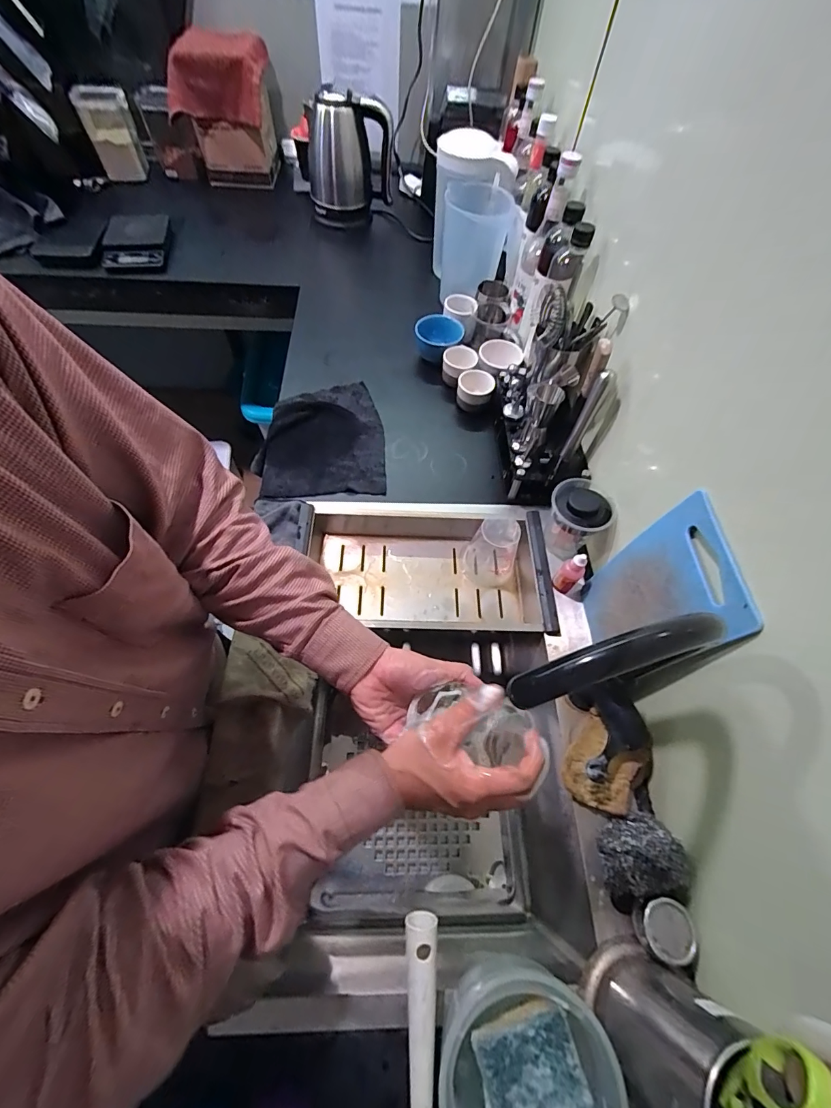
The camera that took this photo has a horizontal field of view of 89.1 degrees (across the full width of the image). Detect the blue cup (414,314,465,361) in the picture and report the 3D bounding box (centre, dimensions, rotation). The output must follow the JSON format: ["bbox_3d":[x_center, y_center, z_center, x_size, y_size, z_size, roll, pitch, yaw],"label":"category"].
[{"bbox_3d":[0.044,-0.417,0.847,0.093,0.074,0.094,12,61,3],"label":"blue cup"}]

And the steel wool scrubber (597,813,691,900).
[{"bbox_3d":[0.229,0.312,0.435,0.067,0.072,0.068,2,61,-3],"label":"steel wool scrubber"}]

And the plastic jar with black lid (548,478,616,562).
[{"bbox_3d":[0.227,-0.048,0.621,0.085,0.106,0.081,2,61,-3],"label":"plastic jar with black lid"}]

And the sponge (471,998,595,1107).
[{"bbox_3d":[0.094,0.416,0.333,0.076,0.021,0.081,-13,63,-11],"label":"sponge"}]

